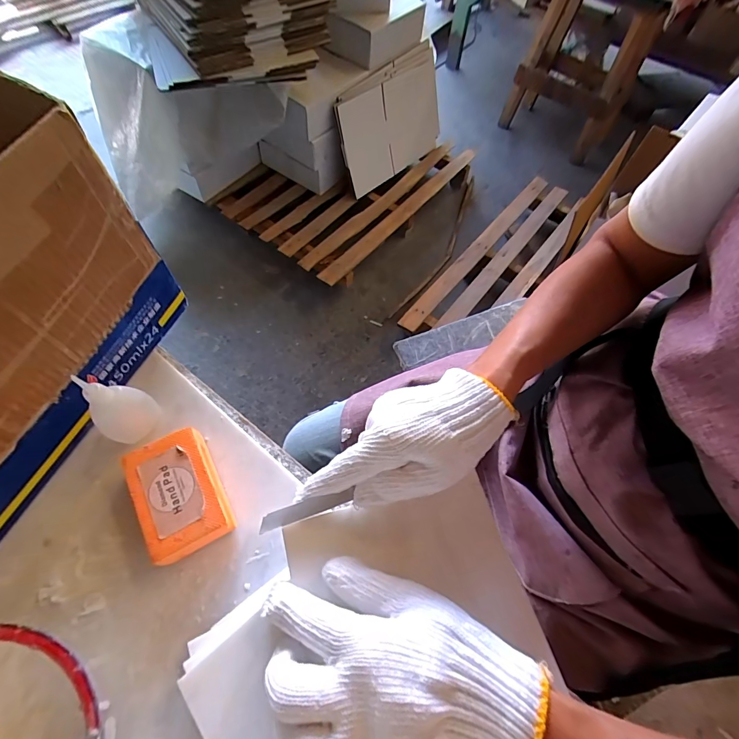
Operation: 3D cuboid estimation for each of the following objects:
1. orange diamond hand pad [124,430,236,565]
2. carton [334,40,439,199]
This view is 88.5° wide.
[{"bbox_3d":[-0.155,0.103,0.315,0.060,0.032,0.097,-29,67,-14],"label":"orange diamond hand pad"},{"bbox_3d":[0.093,-0.908,1.384,0.499,0.346,0.055,-41,59,-16],"label":"carton"}]

